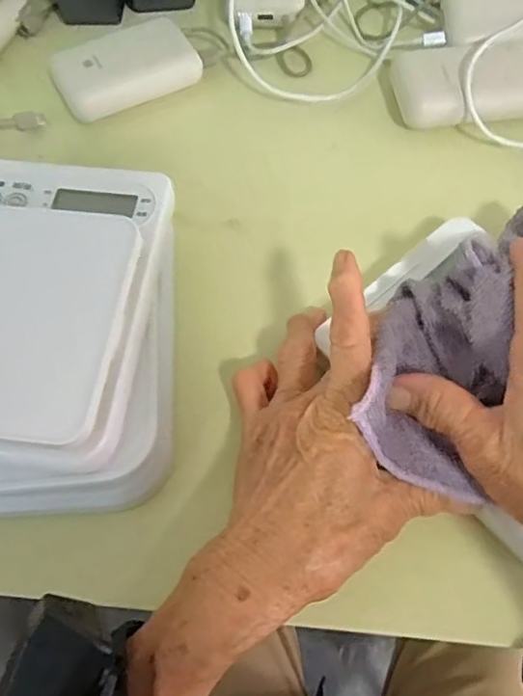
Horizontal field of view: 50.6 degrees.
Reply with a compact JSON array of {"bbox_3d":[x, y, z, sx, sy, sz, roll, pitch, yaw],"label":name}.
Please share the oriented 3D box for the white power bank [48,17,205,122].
[{"bbox_3d":[-0.100,-0.209,0.414,0.102,0.026,0.051,-26,67,-12],"label":"white power bank"}]

